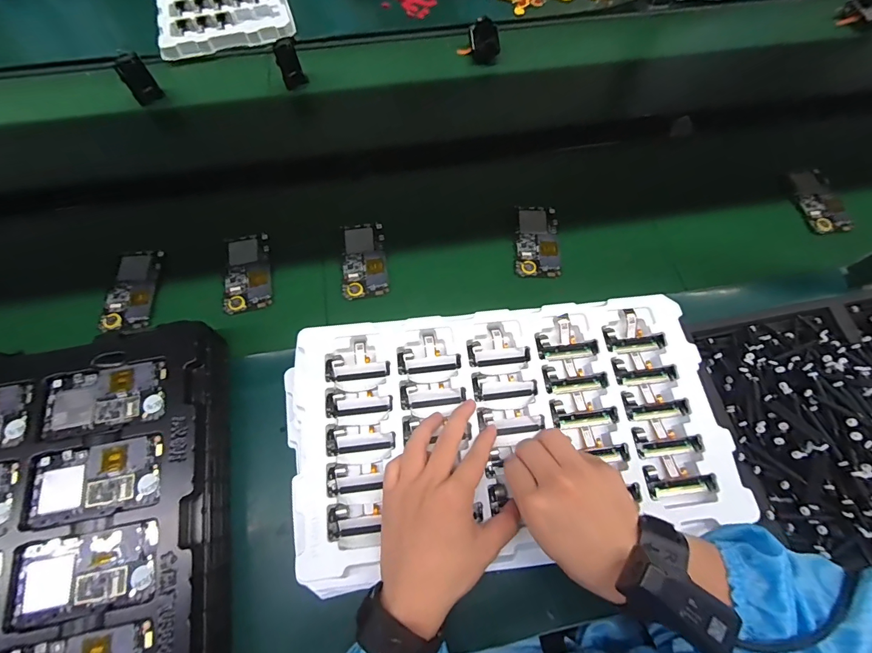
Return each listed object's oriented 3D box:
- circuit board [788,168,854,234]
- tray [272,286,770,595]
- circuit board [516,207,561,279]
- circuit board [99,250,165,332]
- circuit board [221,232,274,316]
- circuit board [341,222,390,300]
[{"bbox_3d":[0.600,-0.197,0.636,0.059,0.007,0.120,-11,67,7],"label":"circuit board"},{"bbox_3d":[0.072,0.099,0.418,0.430,0.042,0.245,-5,64,-6],"label":"tray"},{"bbox_3d":[0.151,-0.129,0.604,0.063,0.005,0.125,3,64,1],"label":"circuit board"},{"bbox_3d":[-0.419,-0.051,0.562,0.061,0.010,0.122,-7,64,-3],"label":"circuit board"},{"bbox_3d":[-0.267,-0.078,0.577,0.063,0.004,0.126,-11,64,-5],"label":"circuit board"},{"bbox_3d":[-0.103,-0.097,0.588,0.062,0.011,0.123,-6,64,-3],"label":"circuit board"}]

